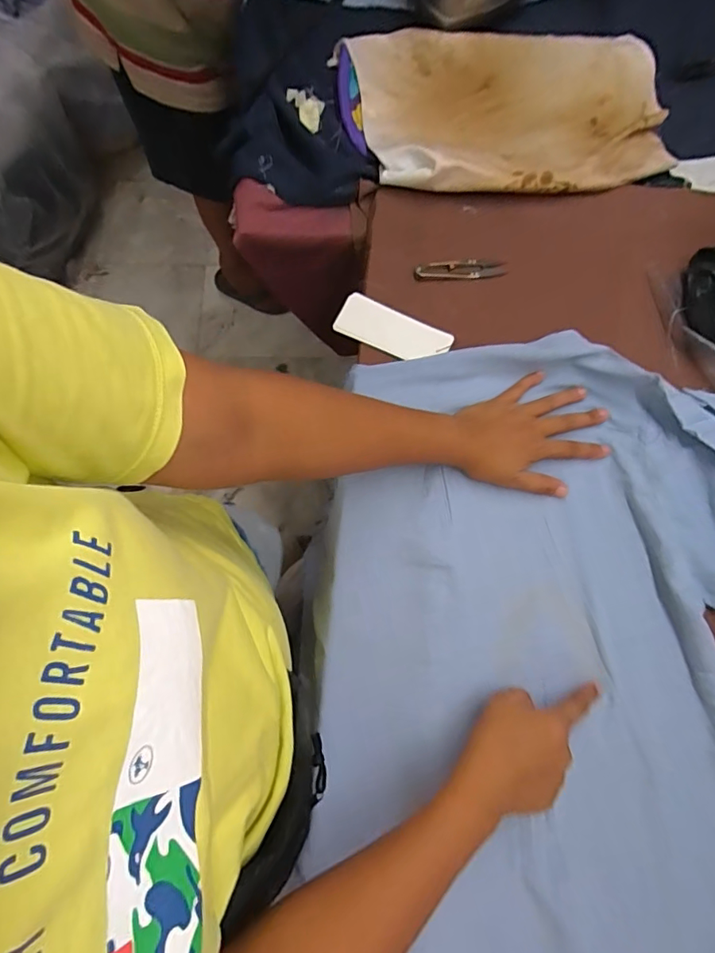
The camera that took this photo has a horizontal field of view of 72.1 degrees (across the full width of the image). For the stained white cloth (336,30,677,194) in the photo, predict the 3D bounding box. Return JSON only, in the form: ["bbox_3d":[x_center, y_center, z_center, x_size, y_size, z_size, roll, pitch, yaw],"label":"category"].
[{"bbox_3d":[0.178,-0.451,0.589,0.392,0.044,0.281,0,75,-2],"label":"stained white cloth"}]

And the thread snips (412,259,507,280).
[{"bbox_3d":[0.115,-0.232,0.545,0.101,0.009,0.024,-8,75,-4],"label":"thread snips"}]

